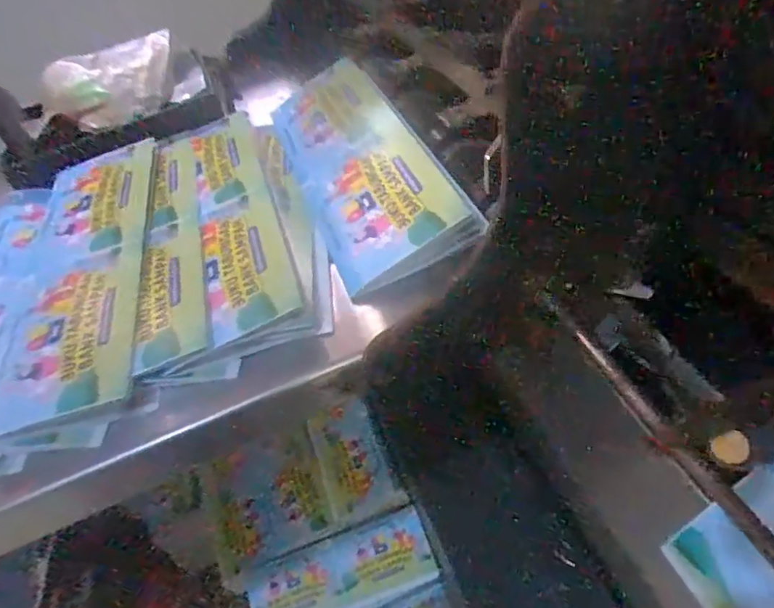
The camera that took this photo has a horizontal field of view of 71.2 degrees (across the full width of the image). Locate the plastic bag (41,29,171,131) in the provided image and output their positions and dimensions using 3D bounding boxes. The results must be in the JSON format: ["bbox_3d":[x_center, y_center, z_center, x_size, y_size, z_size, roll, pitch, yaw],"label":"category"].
[{"bbox_3d":[-0.290,-0.245,0.591,0.157,0.035,0.149,-32,49,-16],"label":"plastic bag"}]

